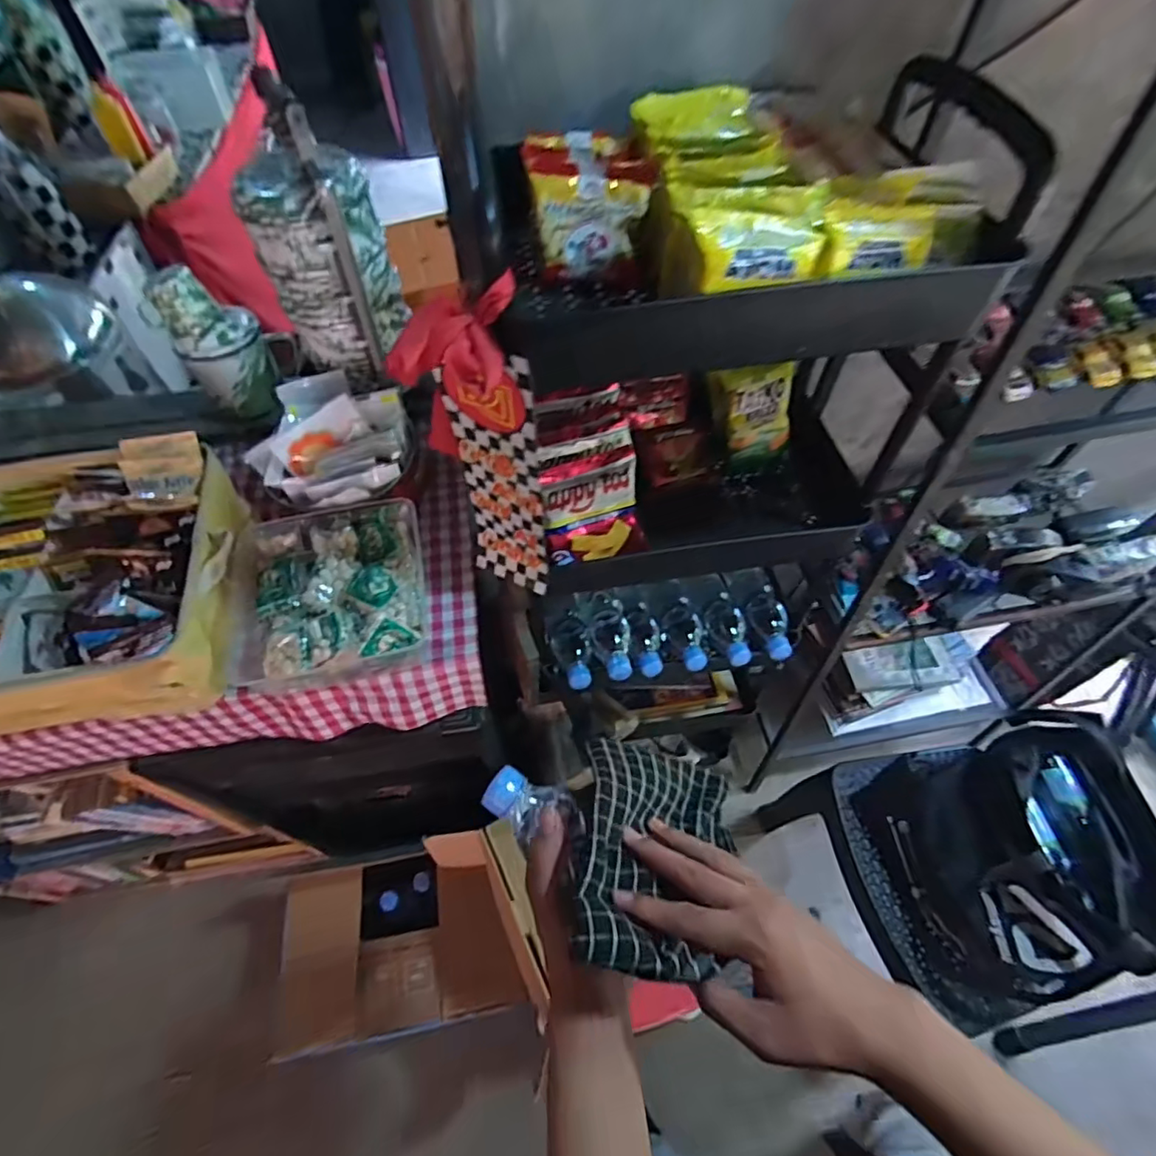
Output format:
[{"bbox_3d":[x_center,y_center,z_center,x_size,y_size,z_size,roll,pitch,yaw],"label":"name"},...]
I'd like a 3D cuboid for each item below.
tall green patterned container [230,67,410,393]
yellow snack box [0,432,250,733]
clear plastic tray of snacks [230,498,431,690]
[{"bbox_3d":[-0.290,-0.378,0.677,0.139,0.293,0.123,-21,58,-13],"label":"tall green patterned container"},{"bbox_3d":[-0.533,-0.003,0.645,0.305,0.142,0.290,-4,56,-2],"label":"yellow snack box"},{"bbox_3d":[-0.278,0.021,0.653,0.210,0.081,0.185,-8,56,-5],"label":"clear plastic tray of snacks"}]

